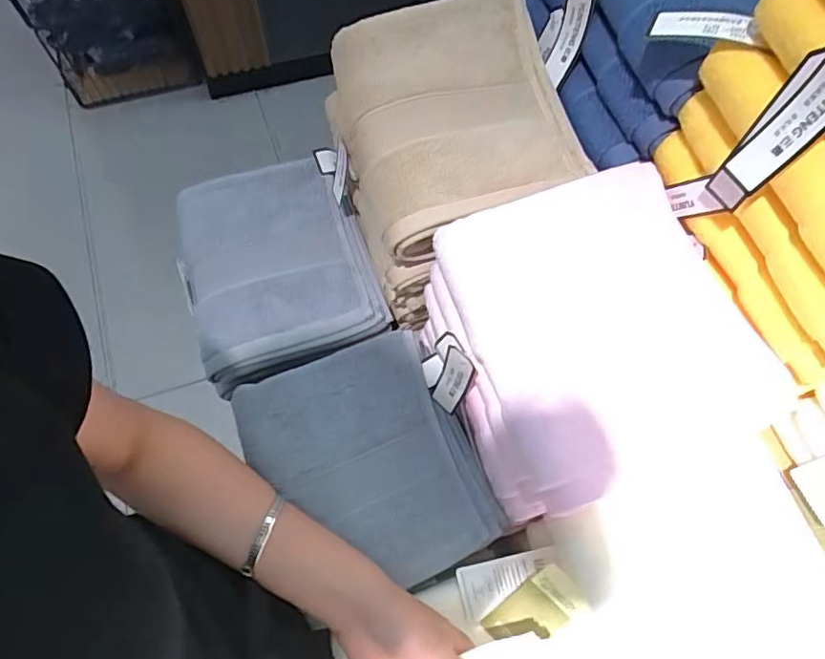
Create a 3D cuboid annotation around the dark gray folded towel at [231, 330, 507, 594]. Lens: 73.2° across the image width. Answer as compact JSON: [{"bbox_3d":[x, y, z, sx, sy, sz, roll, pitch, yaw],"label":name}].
[{"bbox_3d":[-0.034,0.107,0.441,0.155,0.041,0.190,-26,69,-13],"label":"dark gray folded towel"}]

